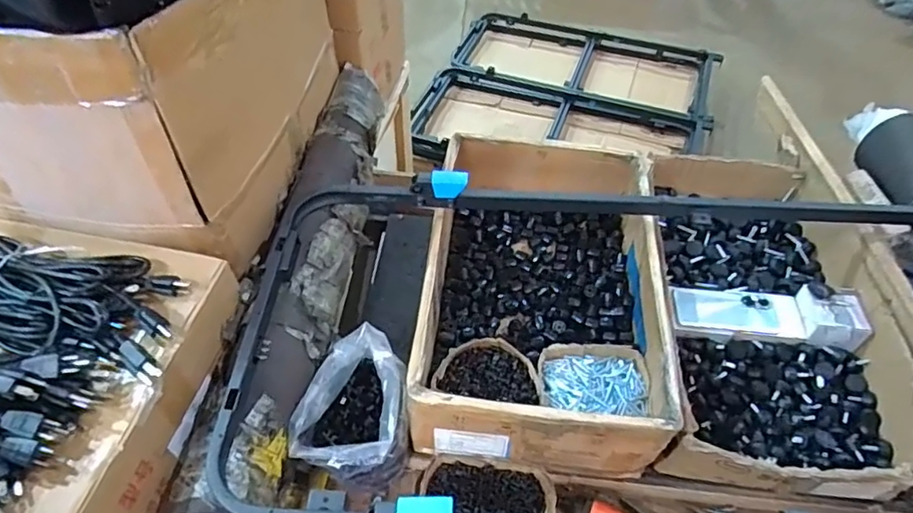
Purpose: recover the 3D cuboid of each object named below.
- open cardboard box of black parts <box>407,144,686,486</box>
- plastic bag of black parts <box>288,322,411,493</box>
[{"bbox_3d":[0.137,0.048,0.924,0.345,0.166,0.530,5,51,3],"label":"open cardboard box of black parts"},{"bbox_3d":[-0.128,0.219,0.795,0.129,0.142,0.187,18,53,13],"label":"plastic bag of black parts"}]

